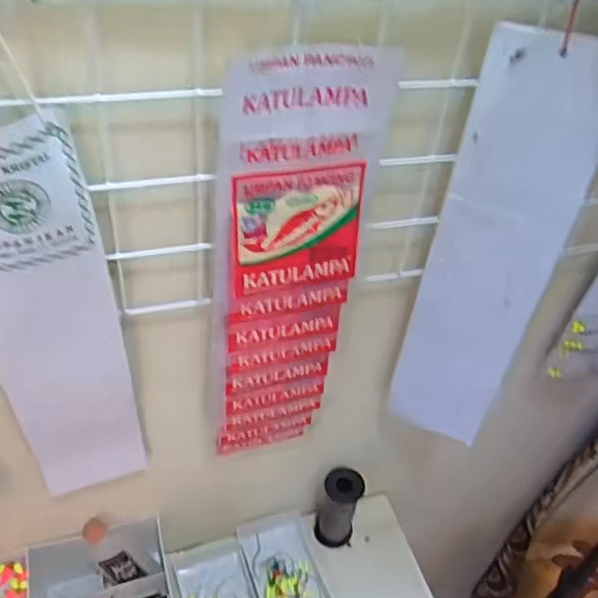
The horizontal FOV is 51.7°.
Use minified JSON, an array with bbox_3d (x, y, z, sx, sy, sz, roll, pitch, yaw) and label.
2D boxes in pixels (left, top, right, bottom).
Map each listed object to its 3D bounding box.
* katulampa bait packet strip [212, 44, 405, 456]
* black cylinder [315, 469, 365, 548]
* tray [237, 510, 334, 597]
[{"bbox_3d":[-0.008,-0.001,0.504,0.122,0.392,0.026,-10,45,-18],"label":"katulampa bait packet strip"},{"bbox_3d":[0.051,0.262,0.785,0.052,0.111,0.046,12,43,6],"label":"black cylinder"},{"bbox_3d":[-0.014,0.337,0.763,0.088,0.035,0.144,-12,46,-19],"label":"tray"}]

